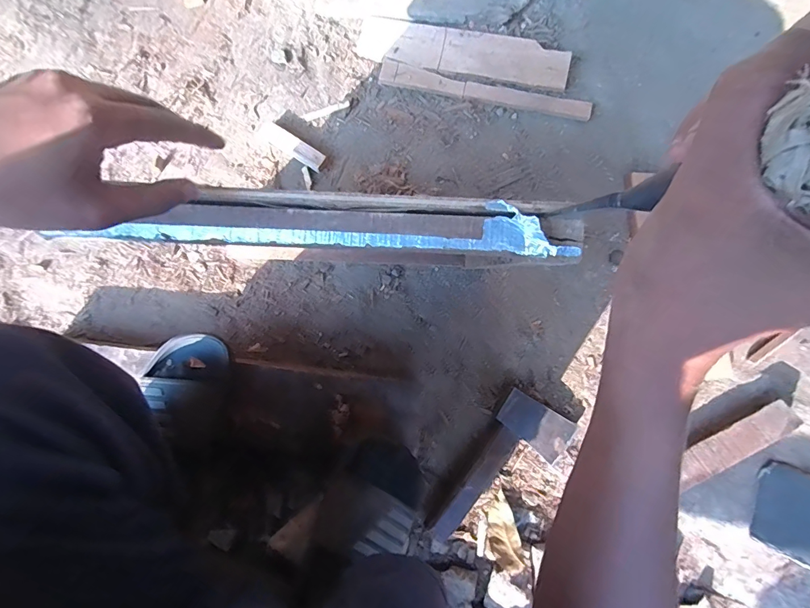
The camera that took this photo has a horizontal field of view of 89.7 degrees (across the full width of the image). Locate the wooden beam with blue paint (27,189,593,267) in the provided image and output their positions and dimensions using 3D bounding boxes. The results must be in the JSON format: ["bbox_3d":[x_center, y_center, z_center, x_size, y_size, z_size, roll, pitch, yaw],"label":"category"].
[{"bbox_3d":[-0.050,-0.057,0.290,0.337,0.027,0.048,1,79,1],"label":"wooden beam with blue paint"}]

